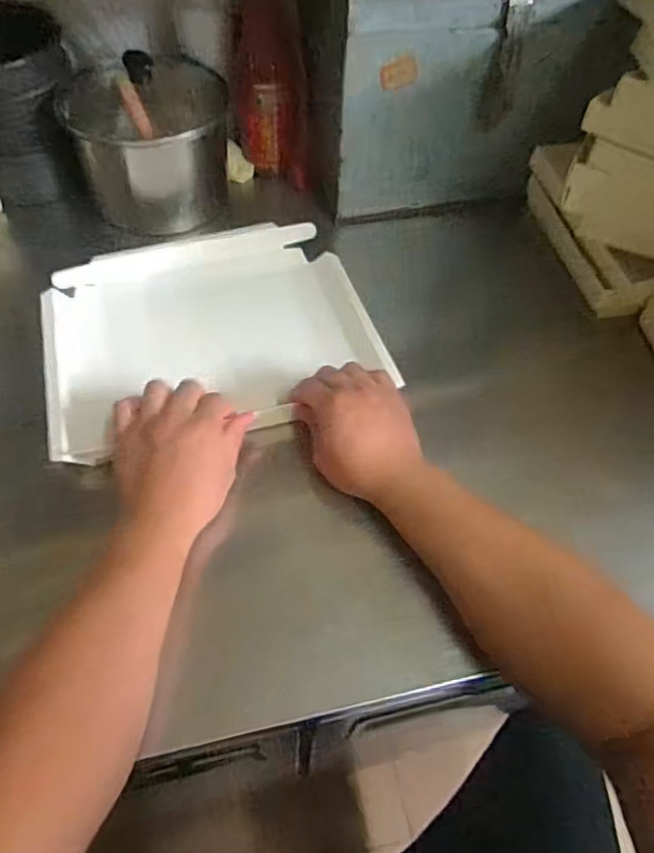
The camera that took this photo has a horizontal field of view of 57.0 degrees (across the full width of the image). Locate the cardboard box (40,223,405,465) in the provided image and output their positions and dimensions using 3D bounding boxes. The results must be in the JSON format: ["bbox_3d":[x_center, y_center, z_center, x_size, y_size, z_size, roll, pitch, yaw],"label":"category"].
[{"bbox_3d":[-0.130,-0.110,0.647,0.331,0.044,0.271,-18,59,-16],"label":"cardboard box"}]

